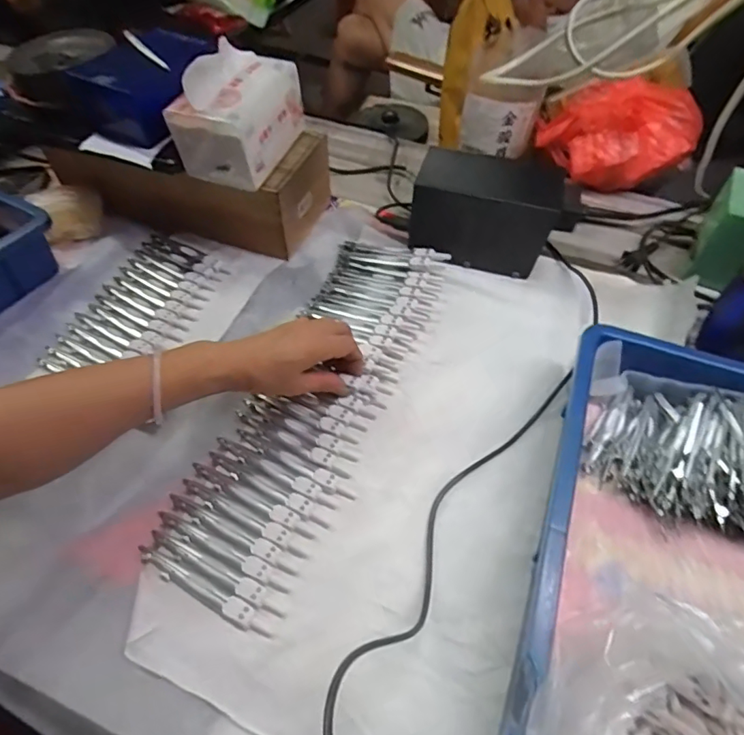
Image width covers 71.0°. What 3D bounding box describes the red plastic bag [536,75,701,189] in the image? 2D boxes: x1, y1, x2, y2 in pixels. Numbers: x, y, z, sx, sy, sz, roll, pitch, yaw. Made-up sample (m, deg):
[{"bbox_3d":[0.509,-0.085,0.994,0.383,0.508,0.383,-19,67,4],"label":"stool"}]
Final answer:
[{"bbox_3d":[0.339,-0.333,0.733,0.163,0.103,0.171,-15,56,-11],"label":"red plastic bag"}]

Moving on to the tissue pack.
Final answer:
[{"bbox_3d":[-0.146,-0.277,0.570,0.100,0.087,0.140,12,54,9],"label":"tissue pack"}]

